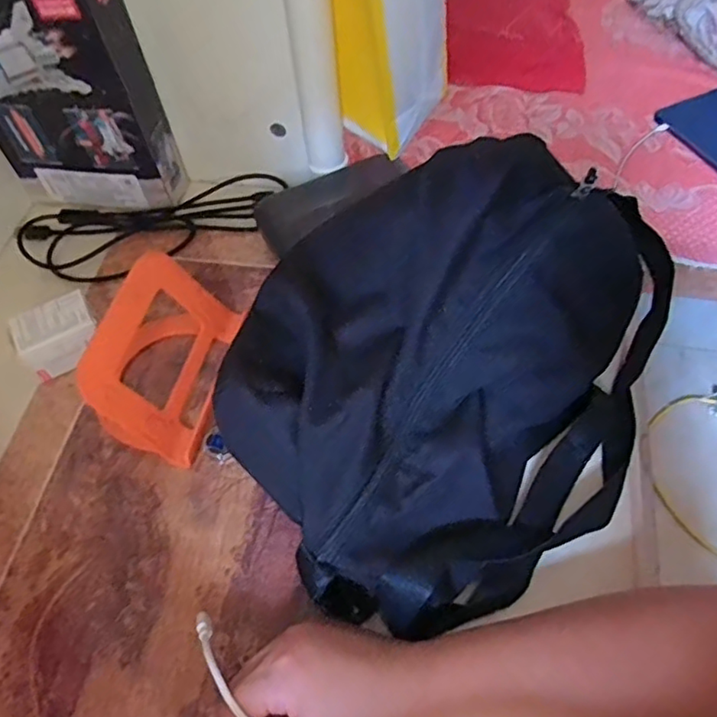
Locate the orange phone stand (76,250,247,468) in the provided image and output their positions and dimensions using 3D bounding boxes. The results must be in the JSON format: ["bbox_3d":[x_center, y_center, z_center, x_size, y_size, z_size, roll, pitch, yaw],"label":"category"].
[{"bbox_3d":[-0.152,-0.001,0.441,0.087,0.083,0.139,2,58,5],"label":"orange phone stand"}]

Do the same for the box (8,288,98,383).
[{"bbox_3d":[-0.238,-0.016,0.476,0.060,0.047,0.042,-25,59,-12],"label":"box"}]

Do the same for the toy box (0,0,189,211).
[{"bbox_3d":[-0.254,-0.228,0.513,0.149,0.213,0.058,6,58,7],"label":"toy box"}]

